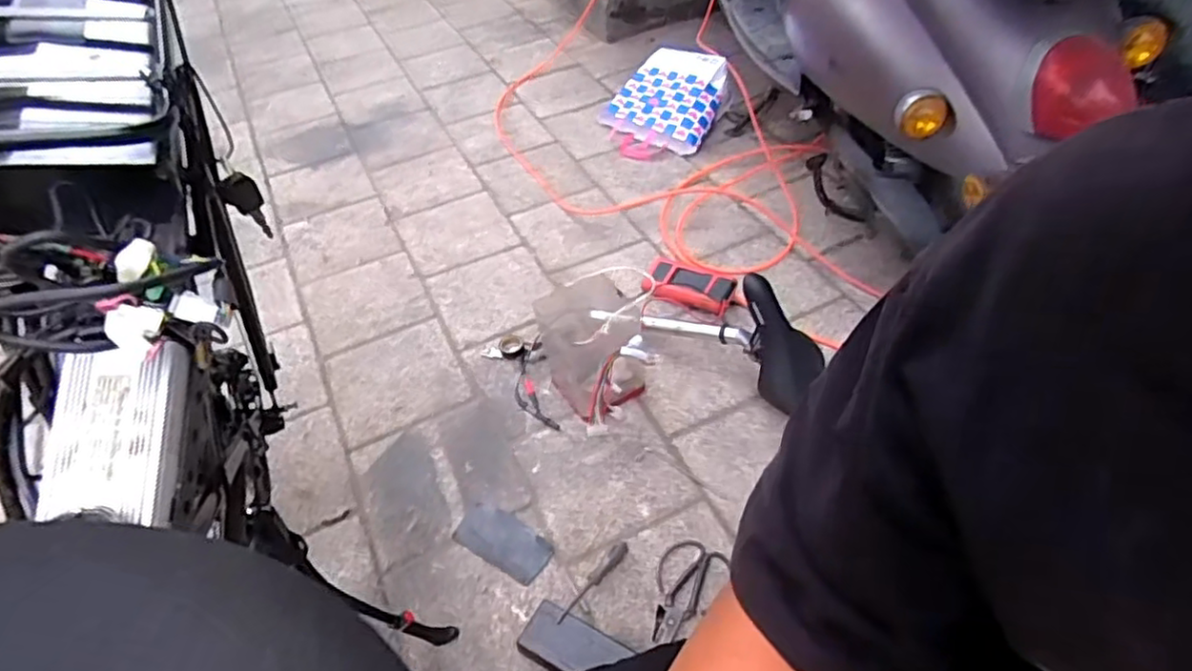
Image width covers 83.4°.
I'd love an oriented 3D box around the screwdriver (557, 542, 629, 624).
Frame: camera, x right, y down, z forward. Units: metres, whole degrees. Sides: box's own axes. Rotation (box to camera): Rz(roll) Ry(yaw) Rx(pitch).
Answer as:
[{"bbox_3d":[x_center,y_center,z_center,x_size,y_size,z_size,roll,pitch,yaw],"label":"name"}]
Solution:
[{"bbox_3d":[-0.006,0.367,0.998,0.020,0.020,0.155,32,50,27],"label":"screwdriver"}]

